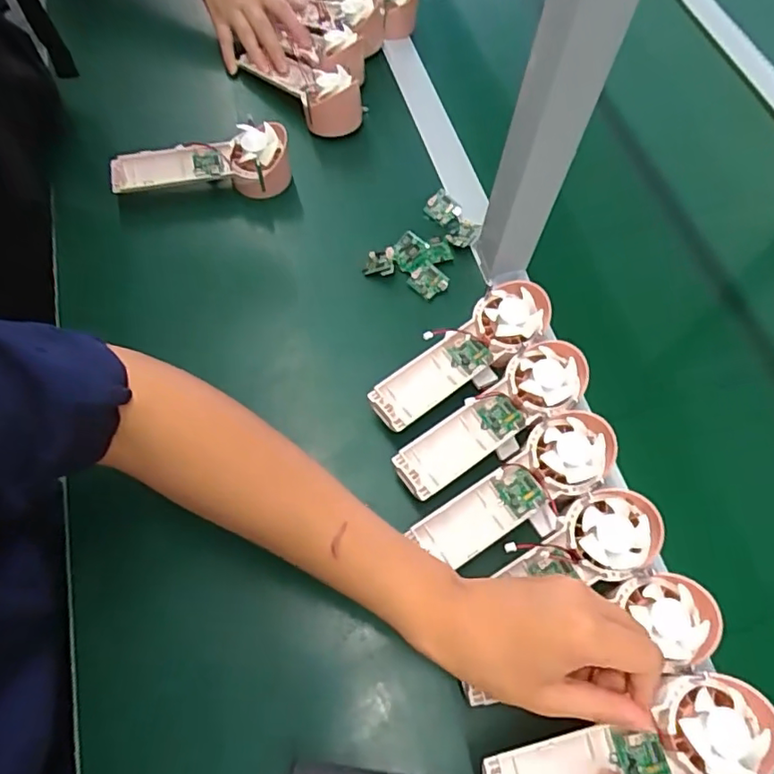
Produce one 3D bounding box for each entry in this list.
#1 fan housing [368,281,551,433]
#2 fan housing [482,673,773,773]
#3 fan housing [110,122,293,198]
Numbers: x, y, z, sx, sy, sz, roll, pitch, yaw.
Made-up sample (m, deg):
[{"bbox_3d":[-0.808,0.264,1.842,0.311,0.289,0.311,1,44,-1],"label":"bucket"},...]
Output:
[{"bbox_3d":[0.065,-0.025,0.490,0.179,0.043,0.061,-39,72,-20],"label":"fan housing"},{"bbox_3d":[0.146,0.221,0.342,0.174,0.024,0.058,-13,65,-5],"label":"fan housing"},{"bbox_3d":[-0.185,-0.219,0.575,0.172,0.061,0.057,-6,64,-6],"label":"fan housing"}]

